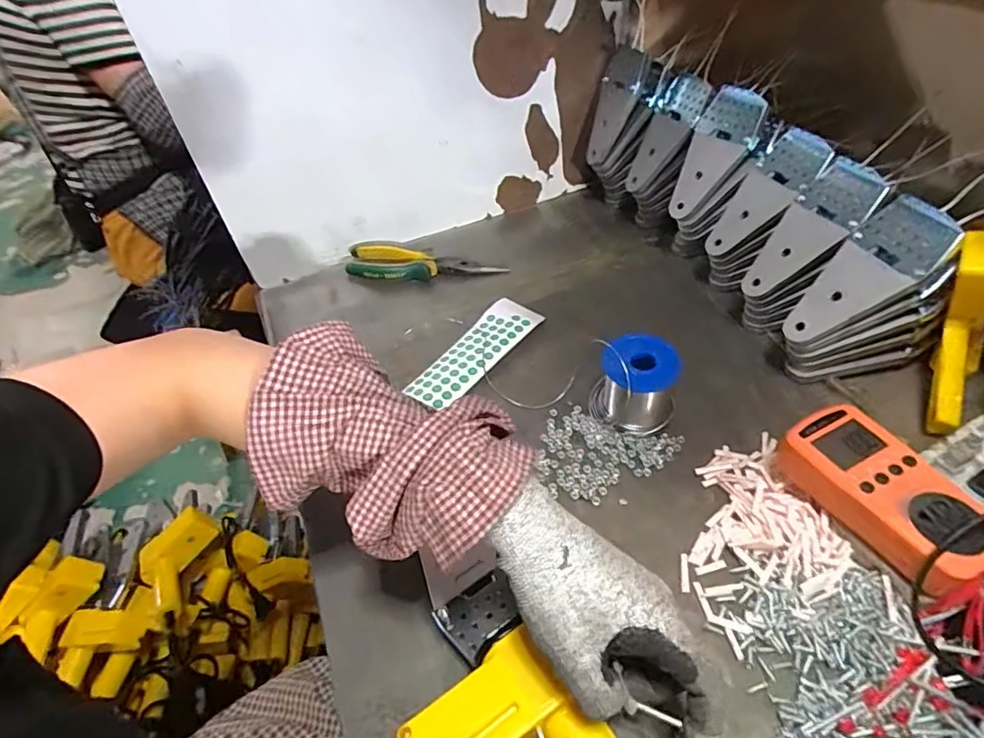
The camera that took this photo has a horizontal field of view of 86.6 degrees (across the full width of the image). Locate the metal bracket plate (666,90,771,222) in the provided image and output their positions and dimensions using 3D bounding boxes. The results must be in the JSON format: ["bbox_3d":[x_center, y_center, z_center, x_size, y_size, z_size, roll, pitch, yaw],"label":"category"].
[{"bbox_3d":[0.243,-0.237,0.581,0.015,0.137,0.065,2,32,-45],"label":"metal bracket plate"}]

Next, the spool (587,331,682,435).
[{"bbox_3d":[0.126,0.013,0.465,0.073,0.070,0.062,8,49,14],"label":"spool"}]

